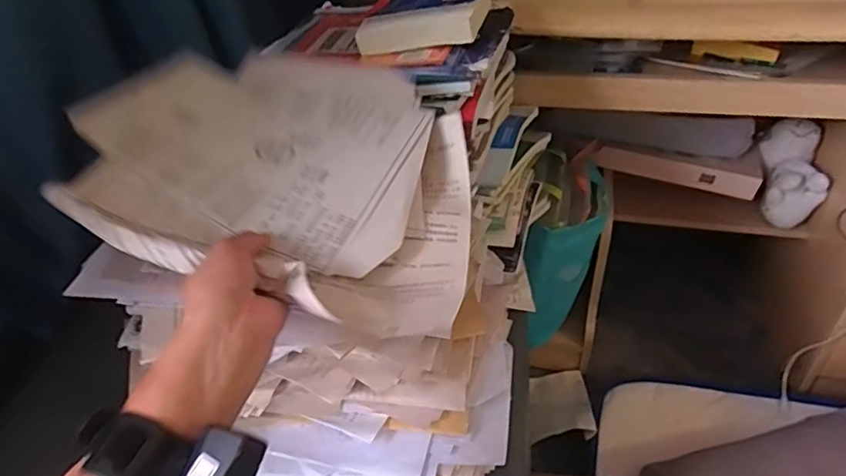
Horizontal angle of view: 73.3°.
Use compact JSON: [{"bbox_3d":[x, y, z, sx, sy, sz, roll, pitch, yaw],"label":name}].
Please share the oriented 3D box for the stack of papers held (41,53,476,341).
[{"bbox_3d":[-0.102,-0.069,0.490,0.328,0.043,0.274,20,53,8],"label":"stack of papers held"}]

